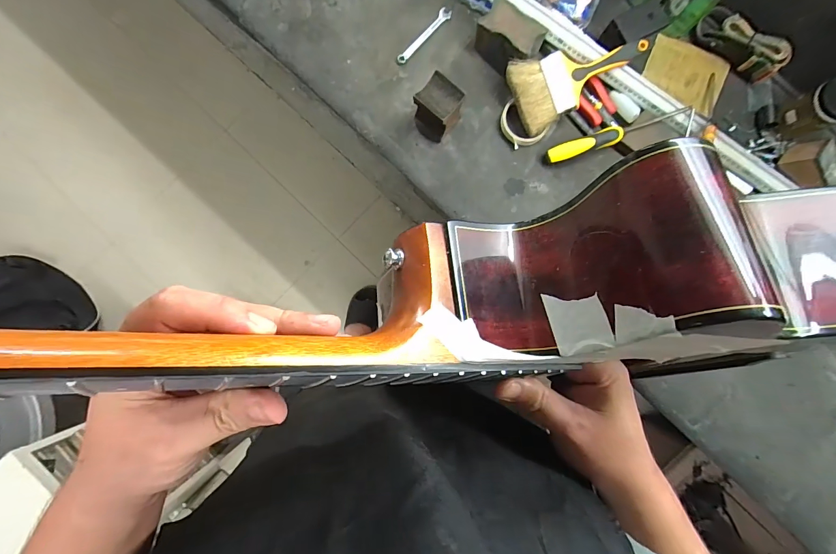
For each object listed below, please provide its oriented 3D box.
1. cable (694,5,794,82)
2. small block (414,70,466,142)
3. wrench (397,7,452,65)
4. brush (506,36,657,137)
[{"bbox_3d":[0.564,-0.409,0.670,0.155,0.058,0.044,39,89,1],"label":"cable"},{"bbox_3d":[0.037,-0.286,0.646,0.064,0.092,0.063,36,89,1],"label":"small block"},{"bbox_3d":[0.012,-0.439,0.696,0.021,0.006,0.130,42,89,1],"label":"wrench"},{"bbox_3d":[0.275,-0.343,0.640,0.230,0.021,0.117,-21,88,8],"label":"brush"}]

